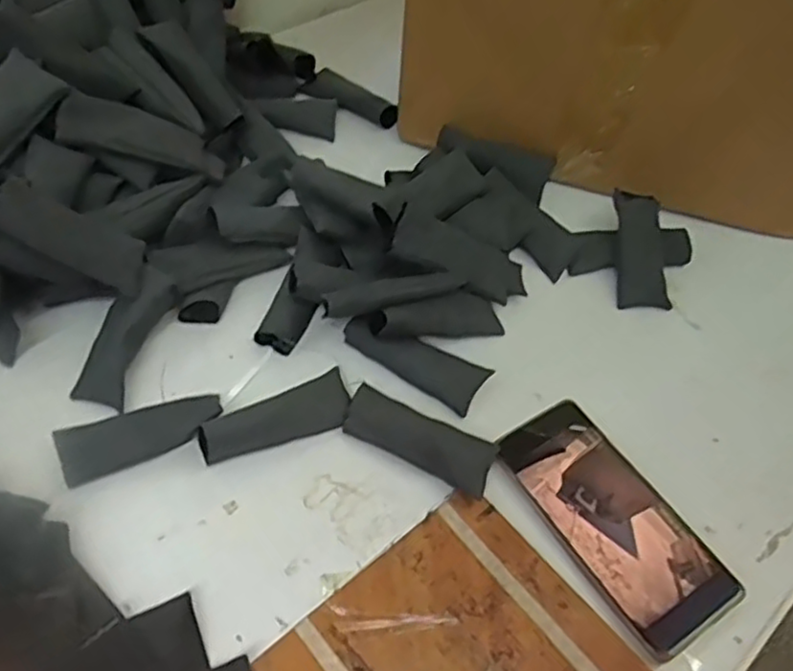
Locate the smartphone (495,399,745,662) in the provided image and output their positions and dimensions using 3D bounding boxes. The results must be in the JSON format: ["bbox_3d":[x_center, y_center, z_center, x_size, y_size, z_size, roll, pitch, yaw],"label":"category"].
[{"bbox_3d":[0.137,0.115,0.444,0.075,0.011,0.158,-26,60,-22],"label":"smartphone"}]

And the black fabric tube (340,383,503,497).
[{"bbox_3d":[0.014,0.069,0.465,0.101,0.017,0.035,25,56,13],"label":"black fabric tube"}]

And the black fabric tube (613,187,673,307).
[{"bbox_3d":[0.200,-0.071,0.574,0.040,0.013,0.099,0,80,-5],"label":"black fabric tube"}]

